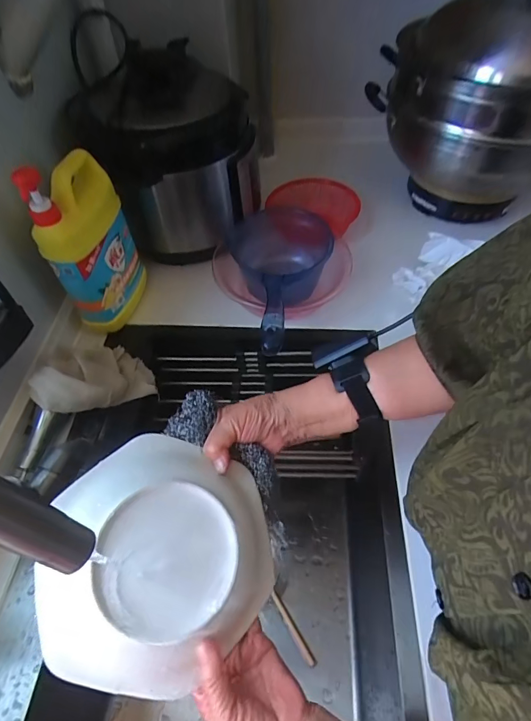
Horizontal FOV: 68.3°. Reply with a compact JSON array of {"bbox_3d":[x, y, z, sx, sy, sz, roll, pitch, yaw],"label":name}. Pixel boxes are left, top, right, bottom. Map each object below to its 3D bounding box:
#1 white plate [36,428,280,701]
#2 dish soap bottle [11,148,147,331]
[{"bbox_3d":[-0.086,0.167,0.337,0.189,0.043,0.188,11,61,-20],"label":"white plate"},{"bbox_3d":[-0.253,-0.166,0.574,0.064,0.263,0.132,4,54,5],"label":"dish soap bottle"}]

